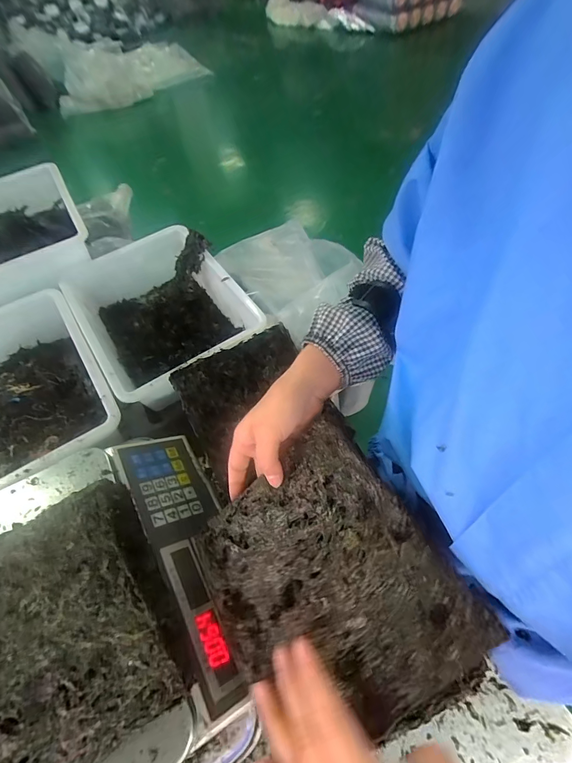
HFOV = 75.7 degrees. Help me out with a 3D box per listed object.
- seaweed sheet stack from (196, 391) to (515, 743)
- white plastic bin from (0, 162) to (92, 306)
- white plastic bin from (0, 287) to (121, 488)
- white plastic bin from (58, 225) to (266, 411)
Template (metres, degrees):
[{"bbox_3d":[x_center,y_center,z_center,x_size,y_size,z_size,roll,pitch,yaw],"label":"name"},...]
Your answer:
[{"bbox_3d":[0.026,0.152,0.291,0.173,0.015,0.200,-40,57,7],"label":"seaweed sheet stack"},{"bbox_3d":[-0.596,-0.316,0.822,0.282,0.107,0.359,-28,58,-14],"label":"white plastic bin"},{"bbox_3d":[-0.459,0.024,0.623,0.287,0.097,0.352,-33,59,-17],"label":"white plastic bin"},{"bbox_3d":[-0.243,-0.131,0.725,0.278,0.109,0.365,-32,59,-16],"label":"white plastic bin"}]

